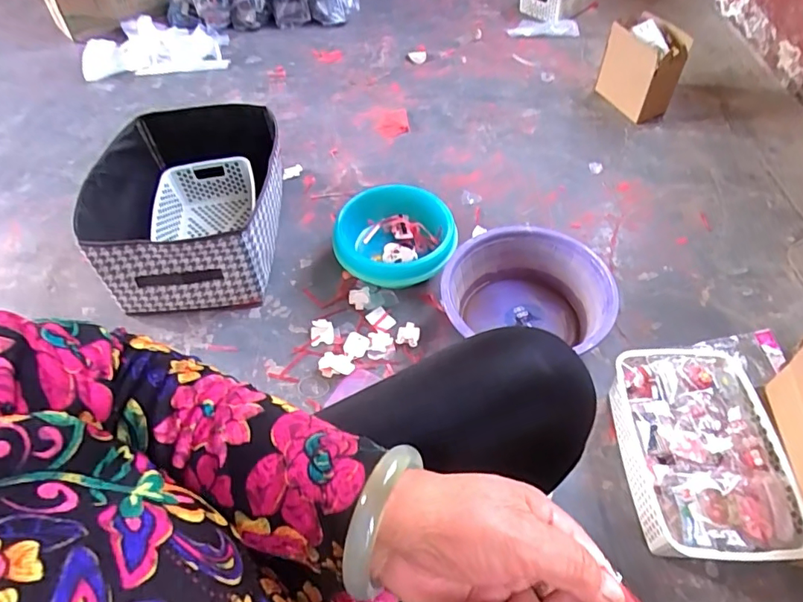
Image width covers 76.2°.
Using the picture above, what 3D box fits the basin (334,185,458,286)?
[{"bbox_3d":[-0.010,-0.103,1.020,0.232,0.124,0.211,-2,58,0],"label":"basin"}]

